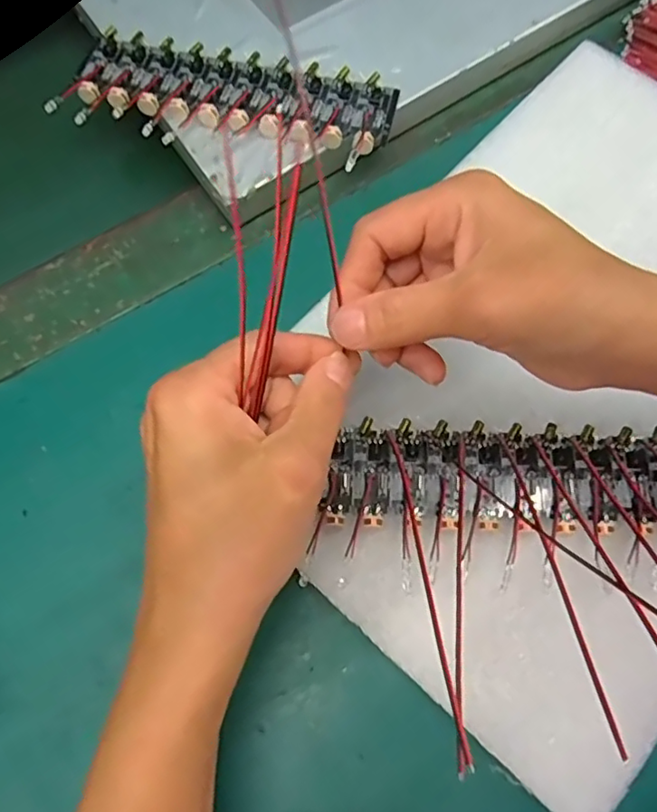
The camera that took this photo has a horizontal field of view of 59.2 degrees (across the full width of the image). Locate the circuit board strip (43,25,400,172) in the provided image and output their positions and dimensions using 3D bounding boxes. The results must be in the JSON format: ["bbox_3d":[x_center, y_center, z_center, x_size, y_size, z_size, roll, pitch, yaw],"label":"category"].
[{"bbox_3d":[-0.049,-0.157,0.294,0.162,0.008,0.059,12,69,4],"label":"circuit board strip"}]

